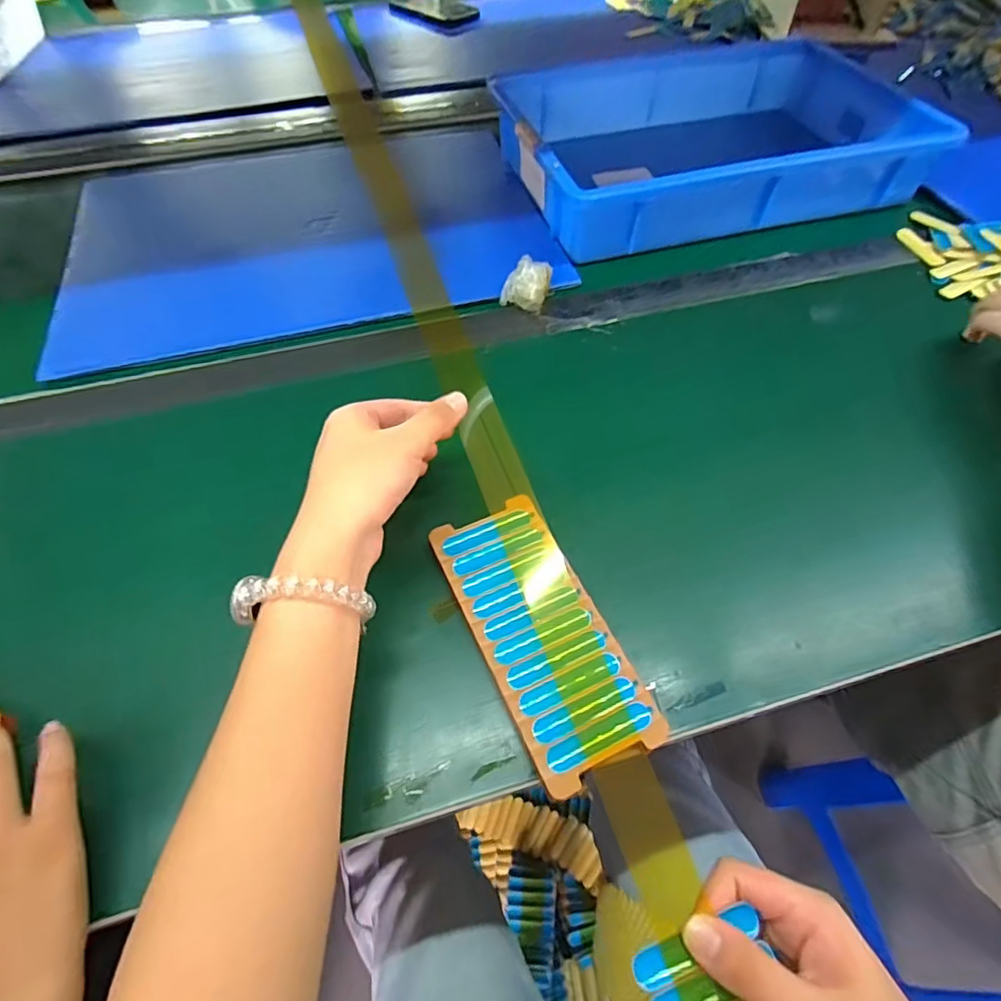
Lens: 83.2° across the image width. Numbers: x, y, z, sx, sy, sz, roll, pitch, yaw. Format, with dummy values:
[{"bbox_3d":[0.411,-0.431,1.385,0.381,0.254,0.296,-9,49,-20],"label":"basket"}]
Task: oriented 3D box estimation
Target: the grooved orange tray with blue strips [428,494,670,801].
[{"bbox_3d":[0.023,0.075,0.339,0.074,0.007,0.169,-21,59,-14],"label":"grooved orange tray with blue strips"}]

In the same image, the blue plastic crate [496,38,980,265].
[{"bbox_3d":[0.224,-0.436,0.662,0.435,0.078,0.342,-15,57,-10],"label":"blue plastic crate"}]

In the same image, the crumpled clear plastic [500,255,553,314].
[{"bbox_3d":[0.024,-0.195,0.517,0.045,0.040,0.033,-1,56,0],"label":"crumpled clear plastic"}]

